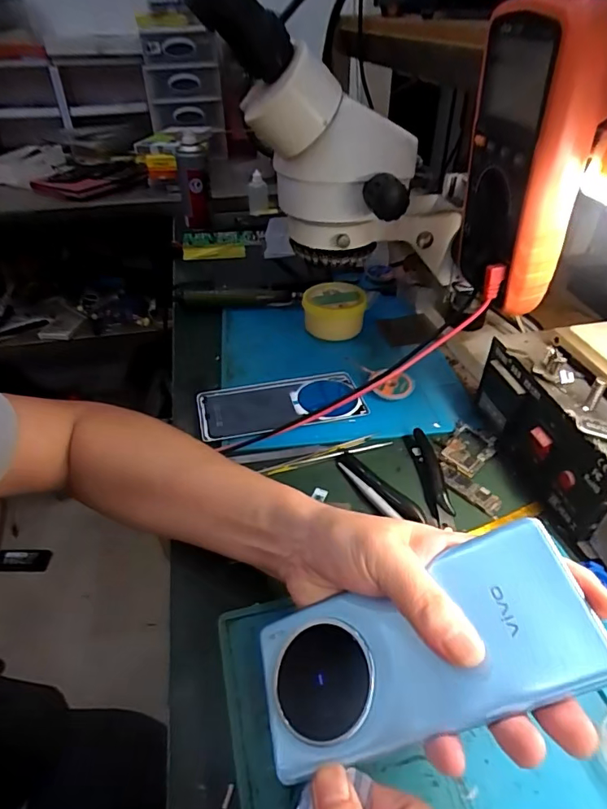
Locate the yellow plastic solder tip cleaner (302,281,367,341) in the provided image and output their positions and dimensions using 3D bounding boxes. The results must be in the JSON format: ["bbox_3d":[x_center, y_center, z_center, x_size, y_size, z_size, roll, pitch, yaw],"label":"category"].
[{"bbox_3d":[0.037,-0.116,0.591,0.074,0.046,0.067,0,39,2],"label":"yellow plastic solder tip cleaner"}]

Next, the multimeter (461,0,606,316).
[{"bbox_3d":[0.149,-0.159,0.323,0.049,0.172,0.094,-3,39,-2],"label":"multimeter"}]

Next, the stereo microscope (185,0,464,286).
[{"bbox_3d":[0.034,-0.221,0.416,0.238,0.255,0.120,-1,39,1],"label":"stereo microscope"}]

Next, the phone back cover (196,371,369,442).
[{"bbox_3d":[-0.023,-0.001,0.484,0.160,0.009,0.077,-12,40,-12],"label":"phone back cover"}]

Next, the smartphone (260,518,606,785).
[{"bbox_3d":[0.052,0.119,0.234,0.163,0.006,0.071,-27,48,14],"label":"smartphone"}]

